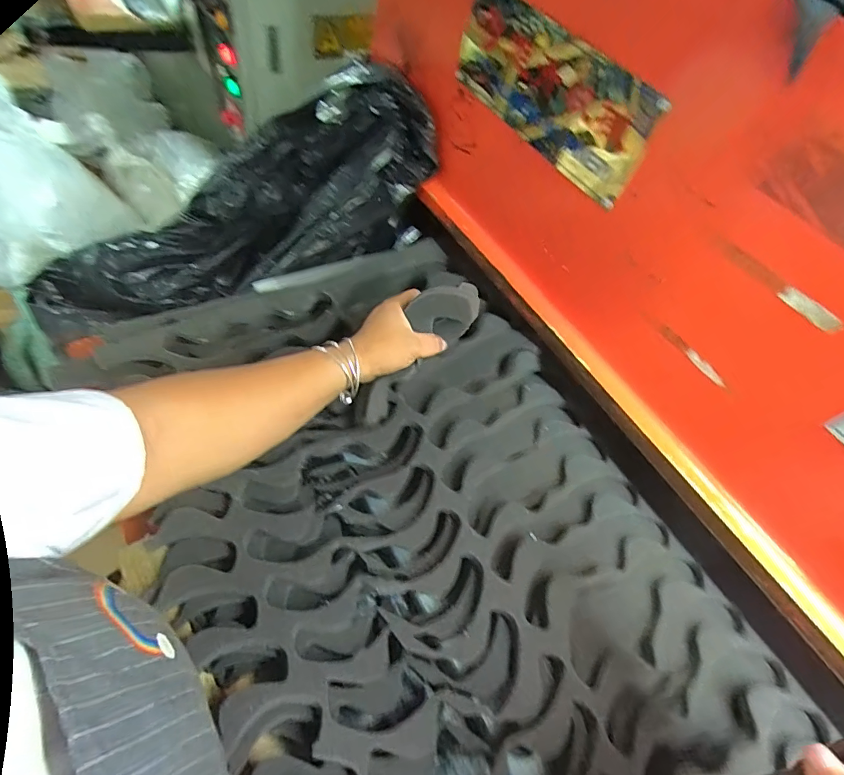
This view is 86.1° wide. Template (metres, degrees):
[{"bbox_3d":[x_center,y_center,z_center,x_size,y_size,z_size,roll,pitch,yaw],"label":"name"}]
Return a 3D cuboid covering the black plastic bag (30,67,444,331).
[{"bbox_3d":[-0.373,-0.235,0.788,0.866,0.199,0.149,-12,54,24],"label":"black plastic bag"}]

